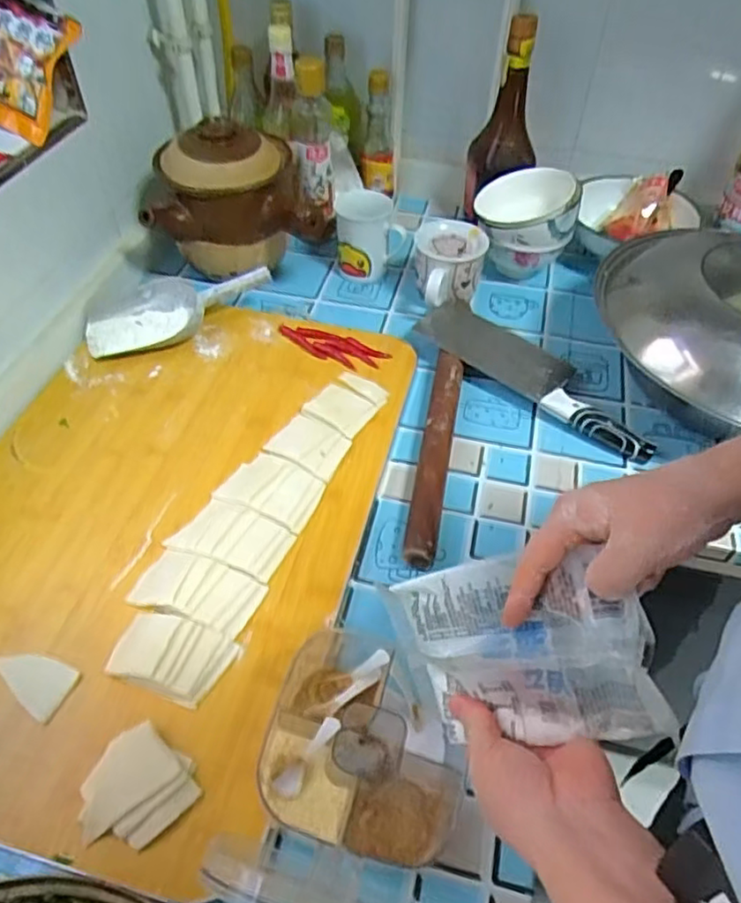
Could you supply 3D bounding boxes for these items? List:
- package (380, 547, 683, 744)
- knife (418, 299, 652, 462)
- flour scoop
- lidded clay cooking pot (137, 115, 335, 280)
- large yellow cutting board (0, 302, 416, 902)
[{"bbox_3d":[0.085,0.115,0.378,0.149,0.107,0.015,-16,-1,33],"label":"package"},{"bbox_3d":[0.190,-0.093,0.745,0.299,0.041,0.092,30,53,21],"label":"knife"},{"bbox_3d":[-0.239,-0.181,0.789,0.221,0.056,0.096,-22,53,-21],"label":"flour scoop"},{"bbox_3d":[-0.167,-0.312,0.833,0.205,0.178,0.144,-3,49,-4],"label":"lidded clay cooking pot"},{"bbox_3d":[-0.197,0.047,0.620,0.374,0.027,0.572,13,49,8],"label":"large yellow cutting board"}]

